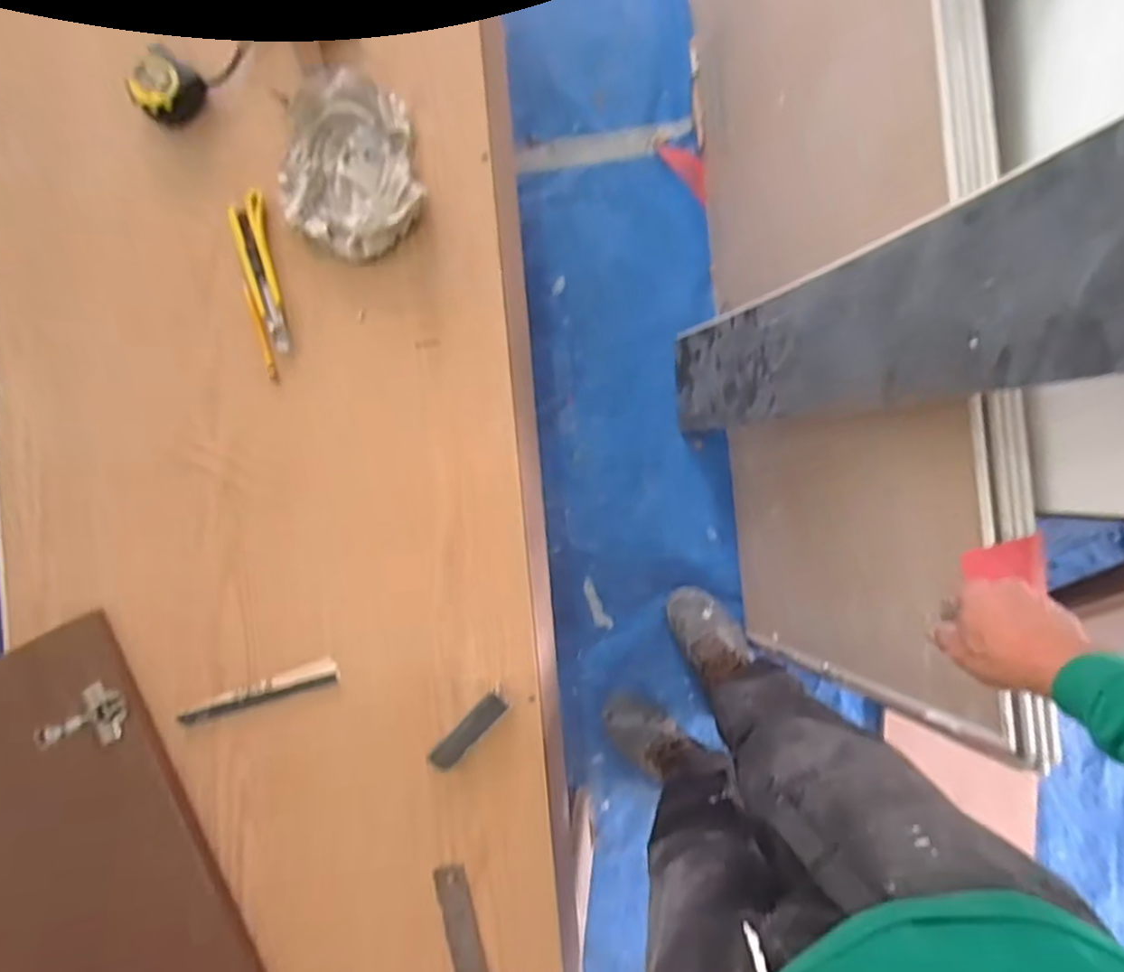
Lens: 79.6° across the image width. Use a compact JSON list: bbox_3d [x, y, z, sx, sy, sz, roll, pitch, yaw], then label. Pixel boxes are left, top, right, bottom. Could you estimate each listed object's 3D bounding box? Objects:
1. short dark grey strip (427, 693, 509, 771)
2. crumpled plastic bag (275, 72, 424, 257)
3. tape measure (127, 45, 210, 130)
[{"bbox_3d":[-0.098,0.257,0.701,0.025,0.021,0.100,44,93,4],"label":"short dark grey strip"},{"bbox_3d":[-0.230,-0.338,0.720,0.154,0.042,0.196,-11,88,5],"label":"crumpled plastic bag"},{"bbox_3d":[-0.432,-0.435,0.745,0.065,0.048,0.067,0,89,5],"label":"tape measure"}]

